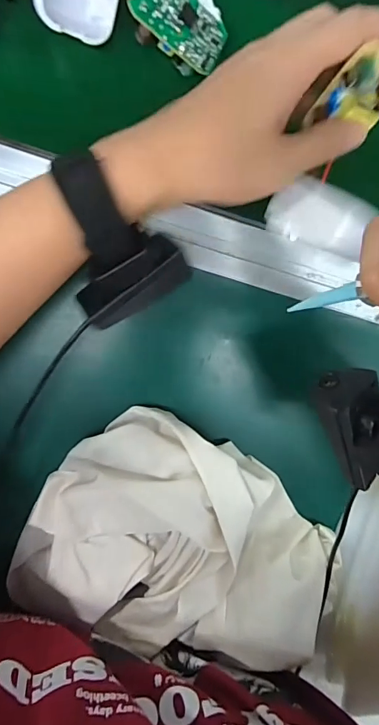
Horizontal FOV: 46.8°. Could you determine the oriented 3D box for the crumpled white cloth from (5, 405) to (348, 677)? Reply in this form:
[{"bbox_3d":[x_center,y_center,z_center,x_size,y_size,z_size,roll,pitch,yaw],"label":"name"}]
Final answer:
[{"bbox_3d":[-0.002,0.137,0.314,0.215,0.050,0.166,23,91,-10],"label":"crumpled white cloth"}]

